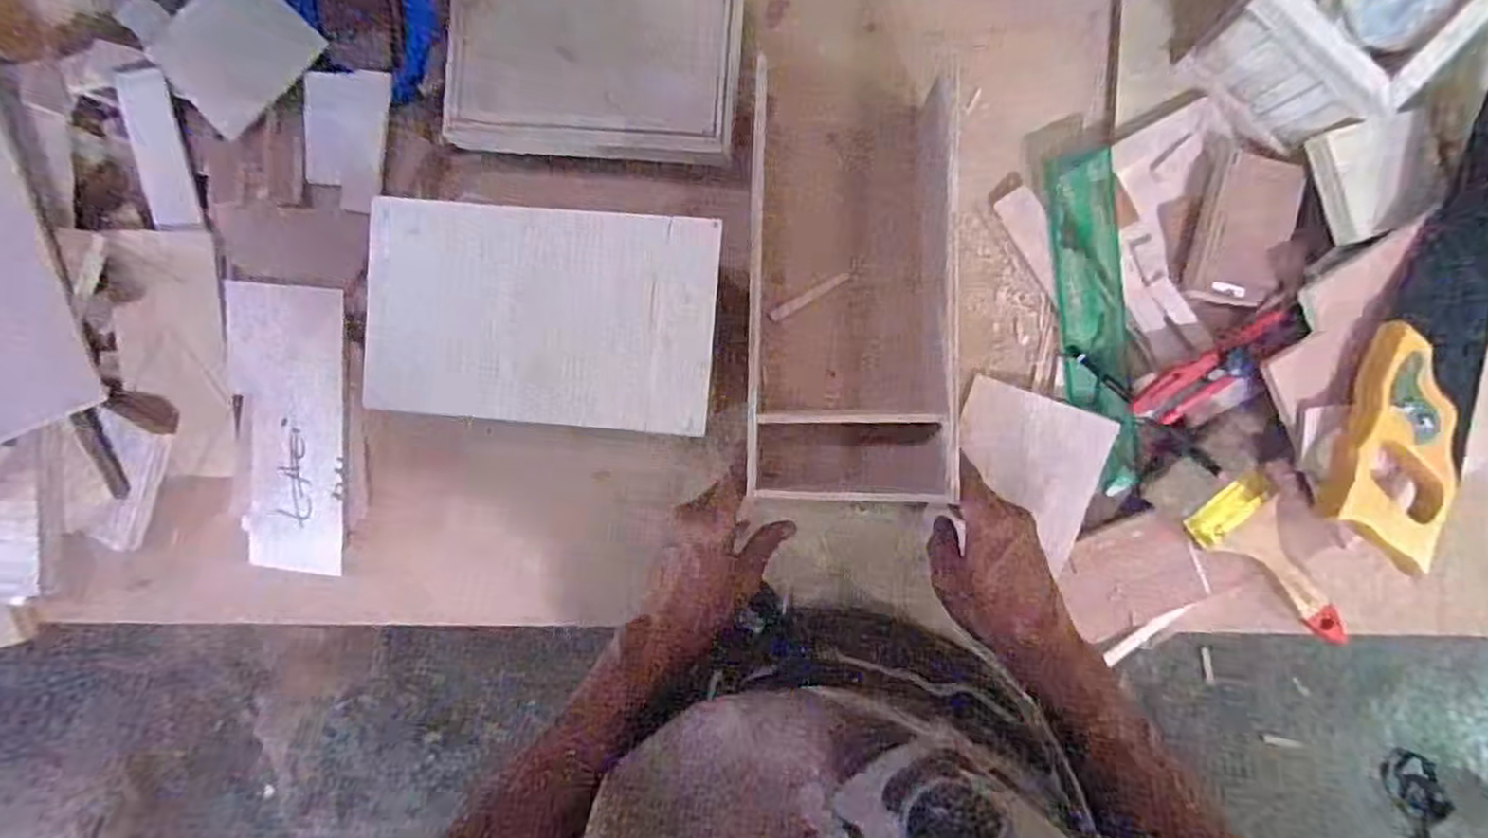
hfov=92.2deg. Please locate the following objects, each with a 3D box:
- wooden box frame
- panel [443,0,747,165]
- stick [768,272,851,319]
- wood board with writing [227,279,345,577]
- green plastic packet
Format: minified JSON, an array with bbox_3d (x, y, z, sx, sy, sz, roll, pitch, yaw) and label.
[{"bbox_3d":[0.075,-0.083,0.511,0.139,0.098,0.264,0,96,2],"label":"wooden box frame"},{"bbox_3d":[-0.108,-0.265,0.525,0.210,0.018,0.137,1,112,-4],"label":"panel"},{"bbox_3d":[0.052,-0.098,0.573,0.071,0.011,0.008,-28,90,4],"label":"stick"},{"bbox_3d":[-0.363,0.009,0.571,0.093,0.013,0.226,3,92,3],"label":"wood board with writing"},{"bbox_3d":[0.268,-0.072,0.552,0.047,0.026,0.256,-7,91,3],"label":"green plastic packet"}]

